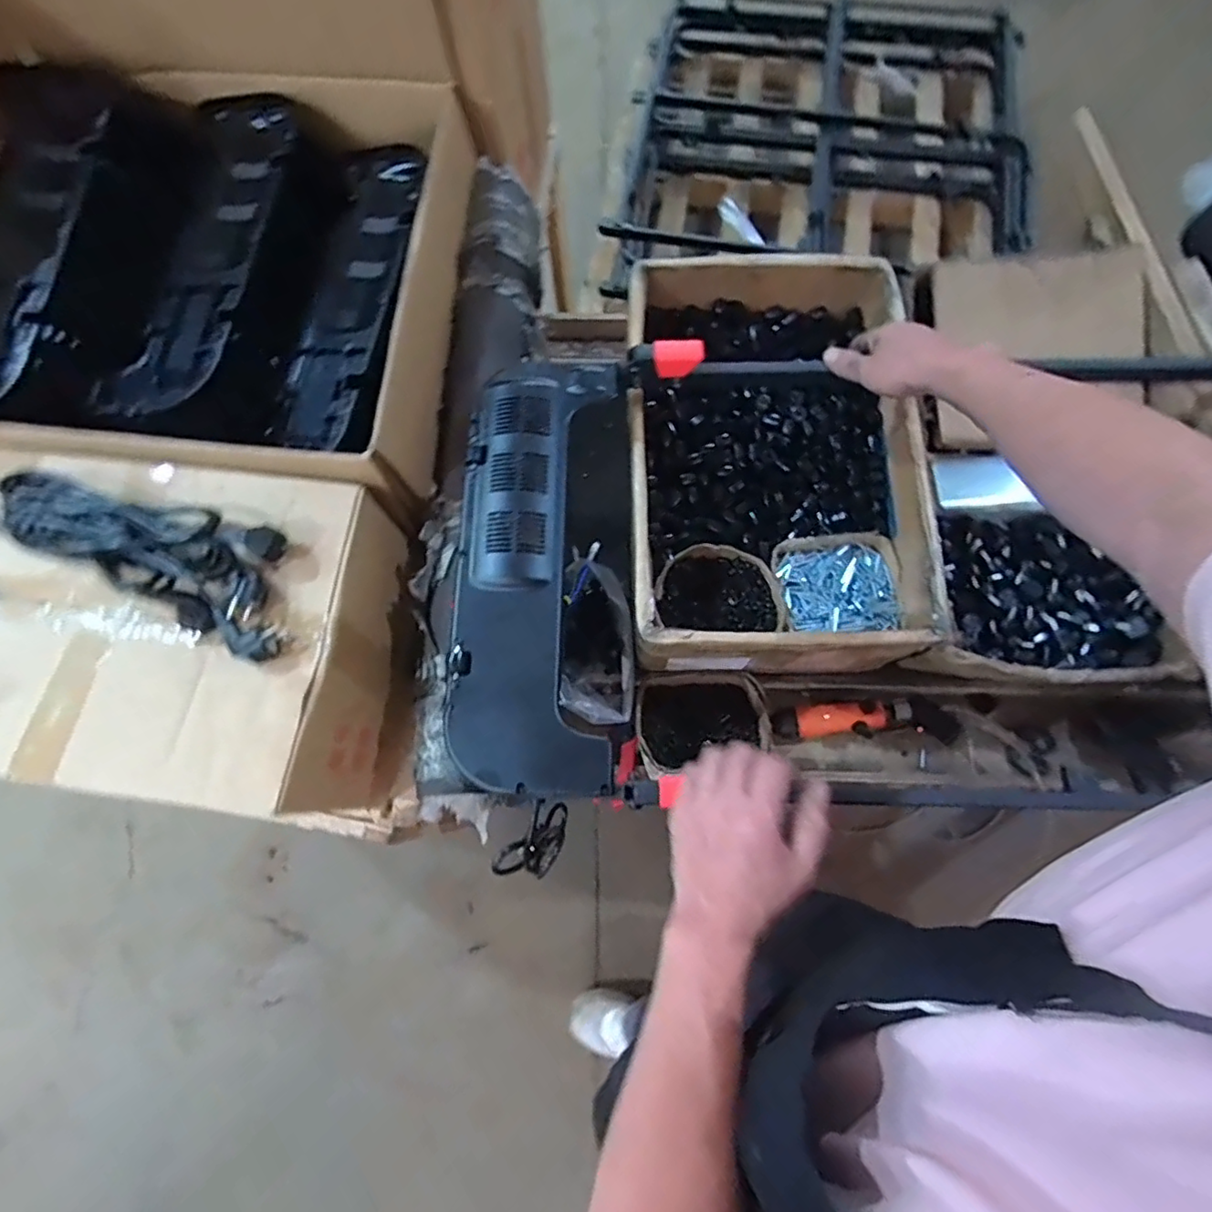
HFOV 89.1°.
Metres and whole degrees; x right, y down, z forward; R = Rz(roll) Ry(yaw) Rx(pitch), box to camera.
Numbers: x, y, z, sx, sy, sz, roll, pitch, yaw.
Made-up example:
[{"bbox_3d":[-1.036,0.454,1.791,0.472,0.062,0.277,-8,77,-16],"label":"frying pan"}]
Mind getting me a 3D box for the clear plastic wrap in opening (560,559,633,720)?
[{"bbox_3d":[-0.013,0.050,0.784,0.091,0.155,0.187,-2,74,2],"label":"clear plastic wrap in opening"}]

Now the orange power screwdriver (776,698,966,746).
[{"bbox_3d":[0.356,0.152,0.829,0.249,0.049,0.054,1,74,2],"label":"orange power screwdriver"}]

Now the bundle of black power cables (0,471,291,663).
[{"bbox_3d":[-0.463,-0.066,0.630,0.346,0.037,0.123,25,77,9],"label":"bundle of black power cables"}]

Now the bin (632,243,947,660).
[{"bbox_3d":[0.210,-0.200,0.812,0.357,0.148,0.560,-1,74,2],"label":"bin"}]

